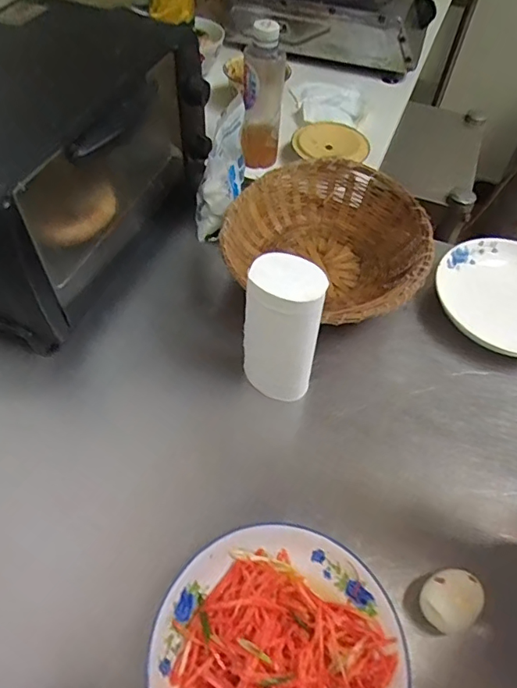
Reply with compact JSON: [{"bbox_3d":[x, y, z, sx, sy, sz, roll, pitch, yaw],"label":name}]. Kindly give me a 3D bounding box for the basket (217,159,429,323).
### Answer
[{"bbox_3d":[0.082,-0.117,0.601,0.240,0.075,0.224,28,57,16],"label":"basket"}]

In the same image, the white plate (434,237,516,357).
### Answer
[{"bbox_3d":[0.313,-0.057,0.611,0.162,0.034,0.176,2,53,-3],"label":"white plate"}]

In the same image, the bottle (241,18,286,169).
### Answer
[{"bbox_3d":[0.006,-0.333,0.673,0.049,0.179,0.055,16,54,8],"label":"bottle"}]

